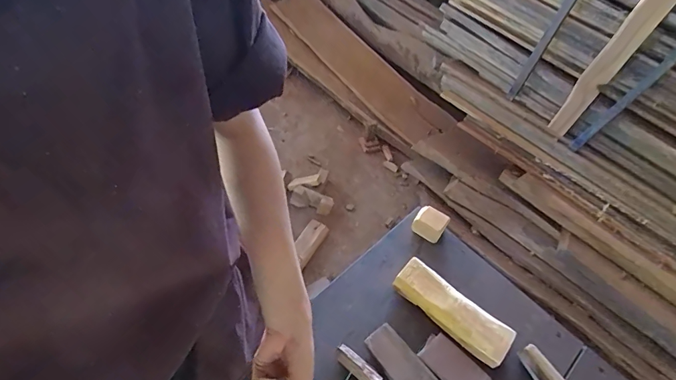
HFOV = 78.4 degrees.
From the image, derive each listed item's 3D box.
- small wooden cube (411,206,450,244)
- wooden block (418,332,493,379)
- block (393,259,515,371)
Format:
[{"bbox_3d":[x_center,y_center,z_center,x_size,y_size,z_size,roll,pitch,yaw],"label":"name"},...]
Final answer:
[{"bbox_3d":[0.153,0.055,0.688,0.053,0.037,0.044,37,61,19],"label":"small wooden cube"},{"bbox_3d":[0.162,0.247,0.575,0.097,0.011,0.055,37,61,23],"label":"wooden block"},{"bbox_3d":[0.164,0.172,0.597,0.174,0.032,0.055,36,61,22],"label":"block"}]

